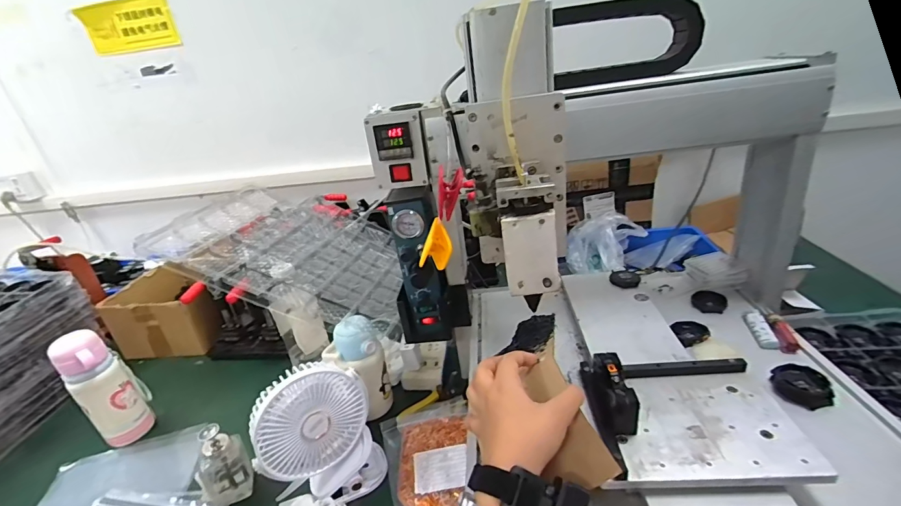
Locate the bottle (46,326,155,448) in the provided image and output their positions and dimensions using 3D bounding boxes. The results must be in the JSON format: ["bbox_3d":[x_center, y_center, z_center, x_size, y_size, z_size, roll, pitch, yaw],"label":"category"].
[{"bbox_3d":[-0.592,0.231,0.711,0.081,0.209,0.085,16,34,40],"label":"bottle"}]

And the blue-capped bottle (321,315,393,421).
[{"bbox_3d":[-0.154,0.195,0.691,0.095,0.177,0.085,-16,26,-17],"label":"blue-capped bottle"}]

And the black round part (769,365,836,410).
[{"bbox_3d":[0.409,0.154,0.479,0.054,0.022,0.054,-6,25,3],"label":"black round part"}]

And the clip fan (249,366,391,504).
[{"bbox_3d":[-0.179,0.257,0.566,0.154,0.193,0.080,-19,27,-23],"label":"clip fan"}]

